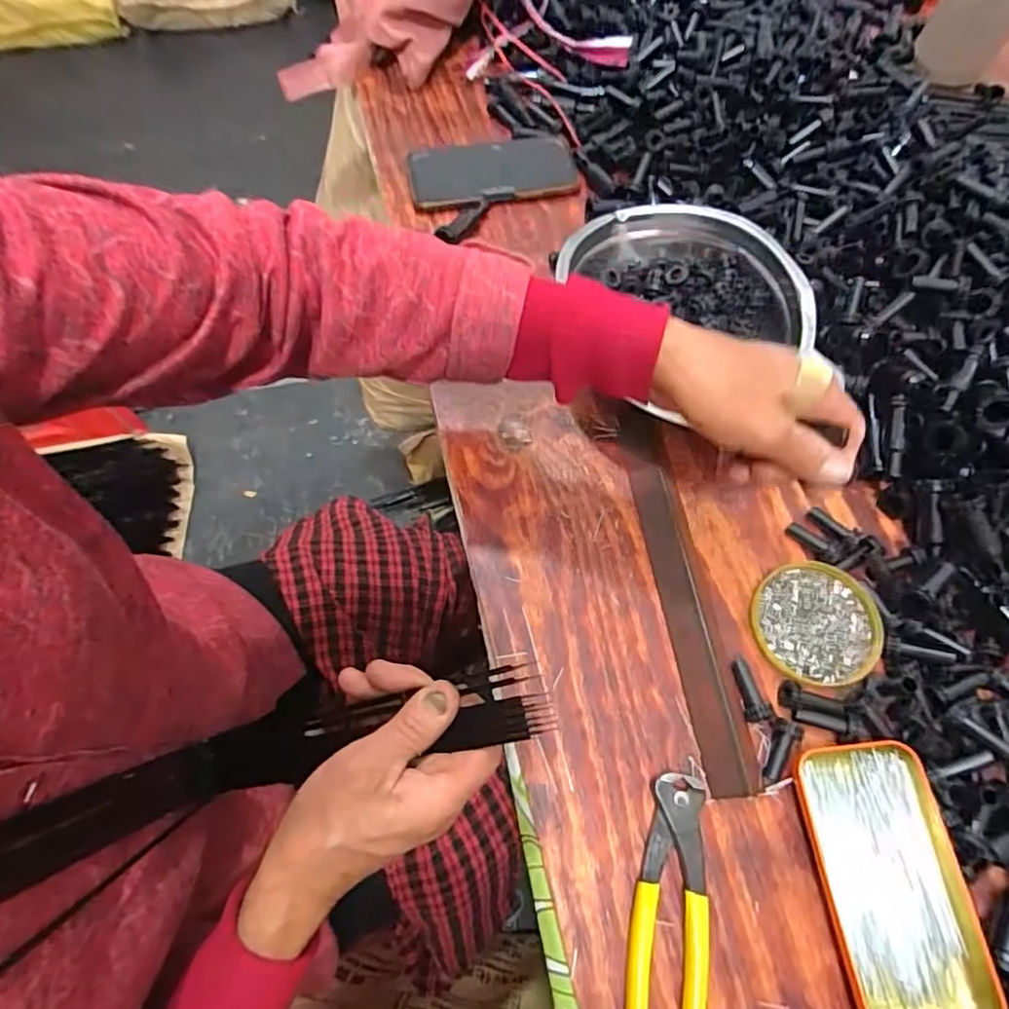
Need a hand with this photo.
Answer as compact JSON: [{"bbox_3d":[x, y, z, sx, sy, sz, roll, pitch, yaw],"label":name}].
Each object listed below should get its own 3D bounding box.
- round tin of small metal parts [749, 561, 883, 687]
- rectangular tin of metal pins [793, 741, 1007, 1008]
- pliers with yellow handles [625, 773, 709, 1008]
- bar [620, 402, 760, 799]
[{"bbox_3d":[0.211,0.080,0.404,0.084,0.009,0.080,0,66,-1],"label":"round tin of small metal parts"},{"bbox_3d":[0.223,0.214,0.341,0.074,0.017,0.141,-5,66,-3],"label":"rectangular tin of metal pins"},{"bbox_3d":[0.090,0.237,0.329,0.041,0.013,0.160,9,66,3],"label":"pliers with yellow handles"},{"bbox_3d":[0.122,0.051,0.417,0.033,0.014,0.275,-6,66,-4],"label":"bar"}]

